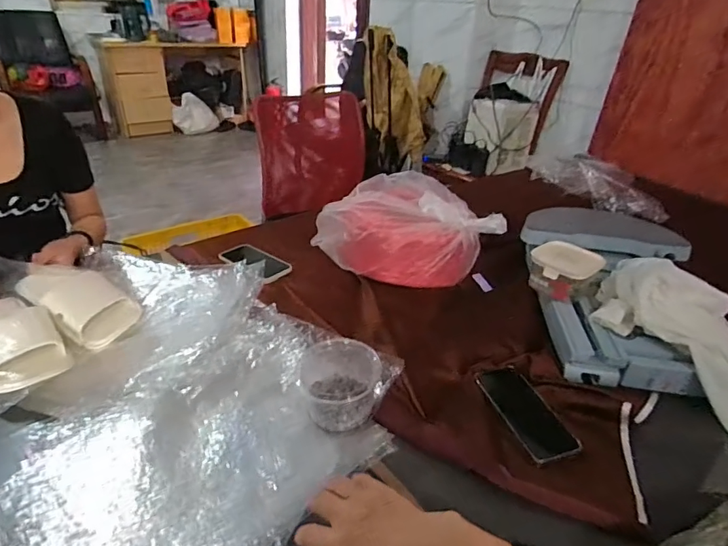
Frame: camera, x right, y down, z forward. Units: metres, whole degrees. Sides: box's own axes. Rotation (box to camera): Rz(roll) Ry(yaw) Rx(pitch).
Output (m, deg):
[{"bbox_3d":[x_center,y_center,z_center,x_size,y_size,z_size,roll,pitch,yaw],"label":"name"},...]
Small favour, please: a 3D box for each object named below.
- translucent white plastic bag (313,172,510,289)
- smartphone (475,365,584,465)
[{"bbox_3d":[0.089,-0.101,1.022,0.383,0.165,0.255,4,30,1],"label":"translucent white plastic bag"},{"bbox_3d":[0.235,0.197,0.663,0.080,0.012,0.163,-7,32,-18],"label":"smartphone"}]

